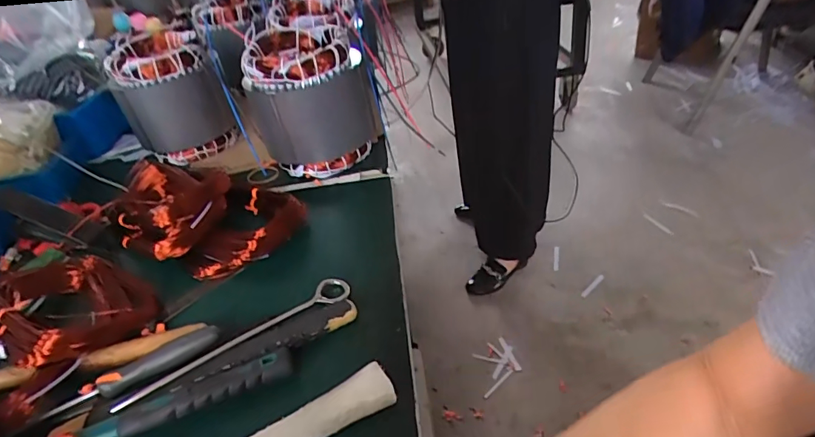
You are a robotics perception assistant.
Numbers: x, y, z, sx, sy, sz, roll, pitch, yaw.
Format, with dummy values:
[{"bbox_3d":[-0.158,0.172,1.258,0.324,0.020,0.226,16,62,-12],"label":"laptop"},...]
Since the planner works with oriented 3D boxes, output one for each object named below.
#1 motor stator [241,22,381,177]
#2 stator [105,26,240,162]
[{"bbox_3d":[-0.137,-0.164,0.666,0.150,0.162,0.150,-20,39,-13],"label":"motor stator"},{"bbox_3d":[-0.357,-0.178,0.725,0.131,0.153,0.140,-31,42,-24],"label":"stator"}]

